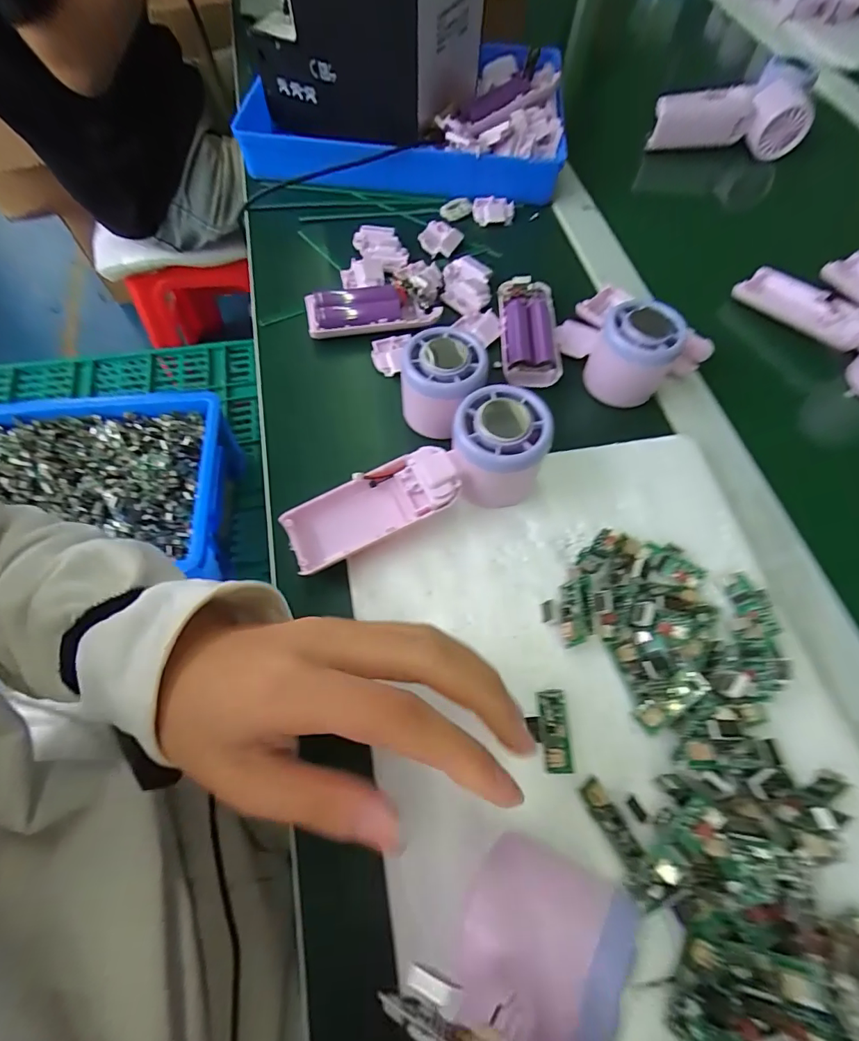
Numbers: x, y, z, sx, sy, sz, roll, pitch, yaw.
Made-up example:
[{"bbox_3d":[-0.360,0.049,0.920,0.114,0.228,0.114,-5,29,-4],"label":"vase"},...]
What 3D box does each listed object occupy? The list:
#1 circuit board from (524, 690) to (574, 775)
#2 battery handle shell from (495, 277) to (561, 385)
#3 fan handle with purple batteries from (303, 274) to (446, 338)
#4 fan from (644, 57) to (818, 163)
[{"bbox_3d":[0.061,0.108,0.243,0.021,0.009,0.039,-3,63,-4],"label":"circuit board"},{"bbox_3d":[0.080,-0.151,0.376,0.046,0.018,0.104,2,63,-1],"label":"battery handle shell"},{"bbox_3d":[-0.046,-0.173,0.380,0.104,0.018,0.039,-10,64,-7],"label":"fan handle with purple batteries"},{"bbox_3d":[0.332,-0.454,0.525,0.175,0.061,0.073,-2,63,-3],"label":"fan"}]

